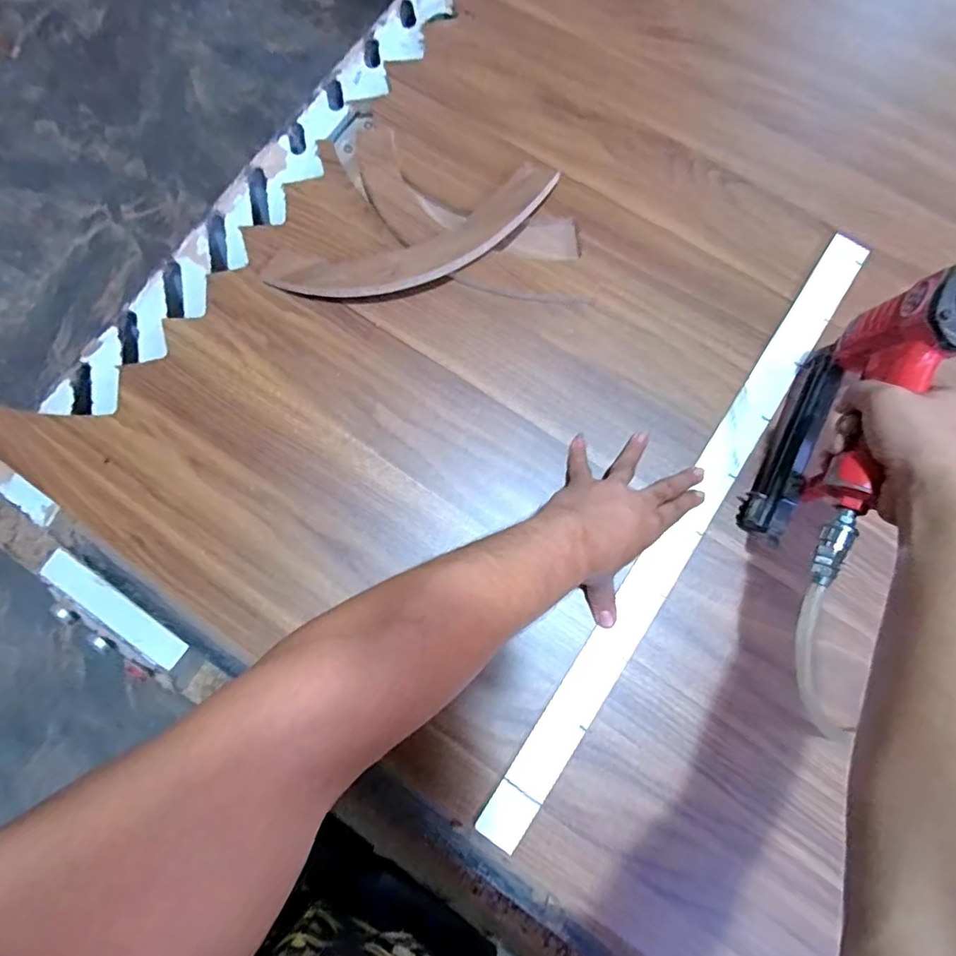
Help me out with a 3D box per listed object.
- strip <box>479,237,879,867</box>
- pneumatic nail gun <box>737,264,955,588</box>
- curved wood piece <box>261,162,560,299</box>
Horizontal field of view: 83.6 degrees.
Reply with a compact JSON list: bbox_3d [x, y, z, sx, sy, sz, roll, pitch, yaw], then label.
[{"bbox_3d":[0.215,0.038,0.543,0.046,0.010,0.709,33,81,8],"label":"strip"},{"bbox_3d":[0.318,-0.029,0.459,0.058,0.176,0.240,25,80,6],"label":"pneumatic nail gun"},{"bbox_3d":[-0.067,-0.261,0.600,0.335,0.027,0.092,-20,78,-3],"label":"curved wood piece"}]

